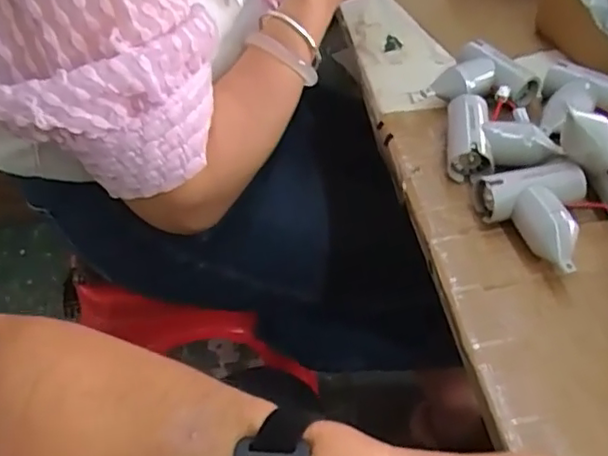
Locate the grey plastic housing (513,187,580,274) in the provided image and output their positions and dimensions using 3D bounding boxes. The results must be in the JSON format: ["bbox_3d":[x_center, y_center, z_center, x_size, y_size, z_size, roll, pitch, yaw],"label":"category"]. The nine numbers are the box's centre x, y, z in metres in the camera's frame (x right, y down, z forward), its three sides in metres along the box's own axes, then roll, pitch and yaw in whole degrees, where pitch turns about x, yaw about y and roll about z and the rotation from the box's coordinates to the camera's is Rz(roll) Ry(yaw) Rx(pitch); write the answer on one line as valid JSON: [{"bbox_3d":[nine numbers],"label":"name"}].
[{"bbox_3d":[0.169,0.004,0.438,0.029,0.034,0.060,-14,49,-12],"label":"grey plastic housing"}]

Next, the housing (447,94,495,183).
[{"bbox_3d":[0.133,-0.077,0.508,0.035,0.032,0.075,3,48,3],"label":"housing"}]

